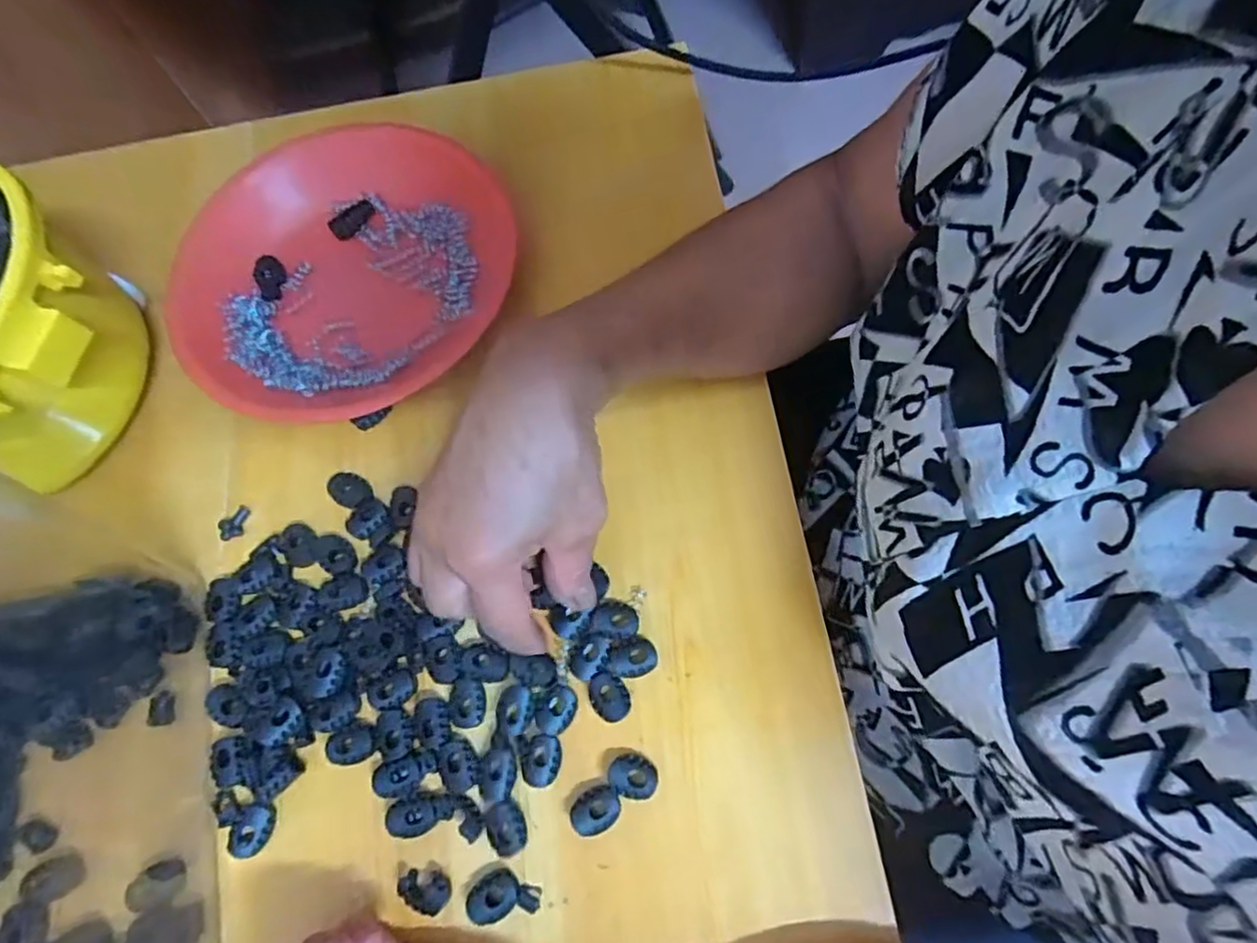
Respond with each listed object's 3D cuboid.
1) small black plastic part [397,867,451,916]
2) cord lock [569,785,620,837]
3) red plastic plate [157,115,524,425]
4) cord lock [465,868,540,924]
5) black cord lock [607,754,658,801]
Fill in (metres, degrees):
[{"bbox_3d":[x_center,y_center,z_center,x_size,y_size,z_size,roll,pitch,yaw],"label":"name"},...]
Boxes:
[{"bbox_3d":[-0.088,0.179,0.287,0.022,0.008,0.015,25,73,12],"label":"small black plastic part"},{"bbox_3d":[-0.014,0.148,0.293,0.022,0.008,0.017,-24,70,-6],"label":"cord lock"},{"bbox_3d":[-0.168,-0.119,0.392,0.190,0.023,0.193,-1,70,3],"label":"red plastic plate"},{"bbox_3d":[-0.054,0.180,0.285,0.030,0.007,0.018,-10,70,-1],"label":"cord lock"},{"bbox_3d":[0.002,0.135,0.297,0.022,0.008,0.018,-1,70,3],"label":"black cord lock"}]

